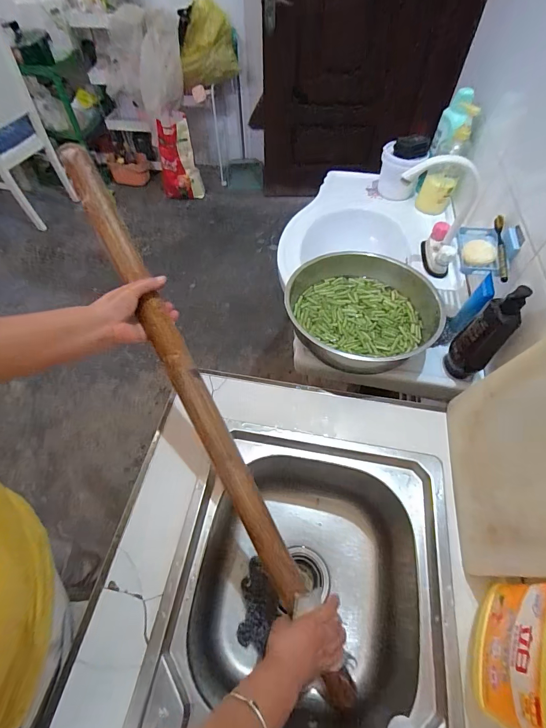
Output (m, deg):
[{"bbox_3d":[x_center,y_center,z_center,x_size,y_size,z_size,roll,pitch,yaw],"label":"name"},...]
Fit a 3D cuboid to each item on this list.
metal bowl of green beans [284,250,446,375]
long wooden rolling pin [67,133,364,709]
[{"bbox_3d":[0.180,-0.102,0.712,0.298,0.100,0.292,0,56,0],"label":"metal bowl of green beans"},{"bbox_3d":[-0.105,0.078,0.510,0.045,0.040,0.861,-26,91,-17],"label":"long wooden rolling pin"}]

